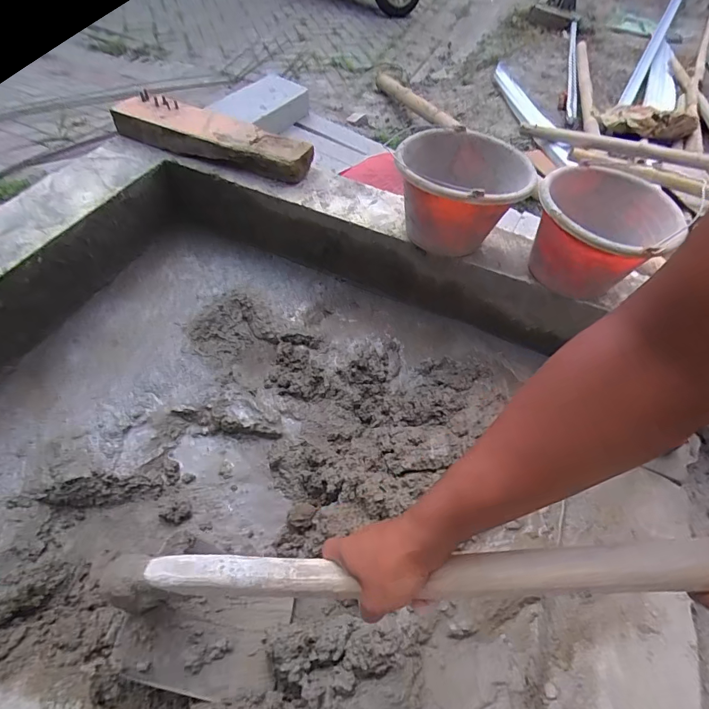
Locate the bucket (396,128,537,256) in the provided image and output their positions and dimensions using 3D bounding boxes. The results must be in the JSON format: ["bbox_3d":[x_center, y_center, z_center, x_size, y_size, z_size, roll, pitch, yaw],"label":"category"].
[{"bbox_3d":[0.193,-0.299,0.798,0.228,0.163,0.228,3,52,-4],"label":"bucket"}]

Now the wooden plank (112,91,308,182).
[{"bbox_3d":[-0.324,-0.499,0.934,0.460,0.066,0.118,16,53,6],"label":"wooden plank"}]

